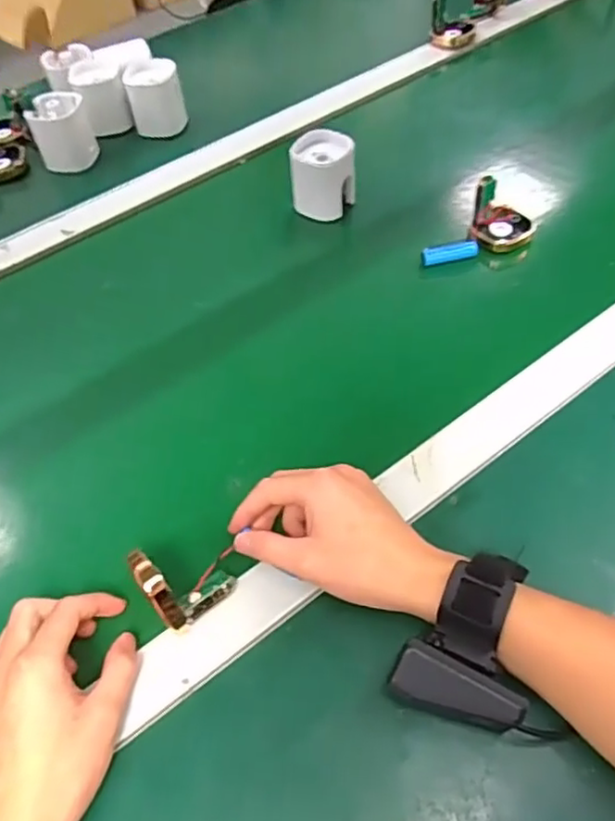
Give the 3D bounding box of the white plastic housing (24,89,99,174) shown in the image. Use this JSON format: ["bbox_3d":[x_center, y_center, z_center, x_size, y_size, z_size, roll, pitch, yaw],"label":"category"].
[{"bbox_3d":[-0.272,-0.308,0.714,0.063,0.068,0.048,-21,55,-11],"label":"white plastic housing"}]

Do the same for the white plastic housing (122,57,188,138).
[{"bbox_3d":[-0.174,-0.358,0.738,0.061,0.068,0.048,-15,54,-7],"label":"white plastic housing"}]

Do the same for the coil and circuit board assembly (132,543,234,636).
[{"bbox_3d":[-0.076,0.099,0.397,0.055,0.047,0.050,-37,58,-21],"label":"coil and circuit board assembly"}]

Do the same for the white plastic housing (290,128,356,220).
[{"bbox_3d":[0.017,-0.230,0.633,0.062,0.065,0.060,1,53,6],"label":"white plastic housing"}]

